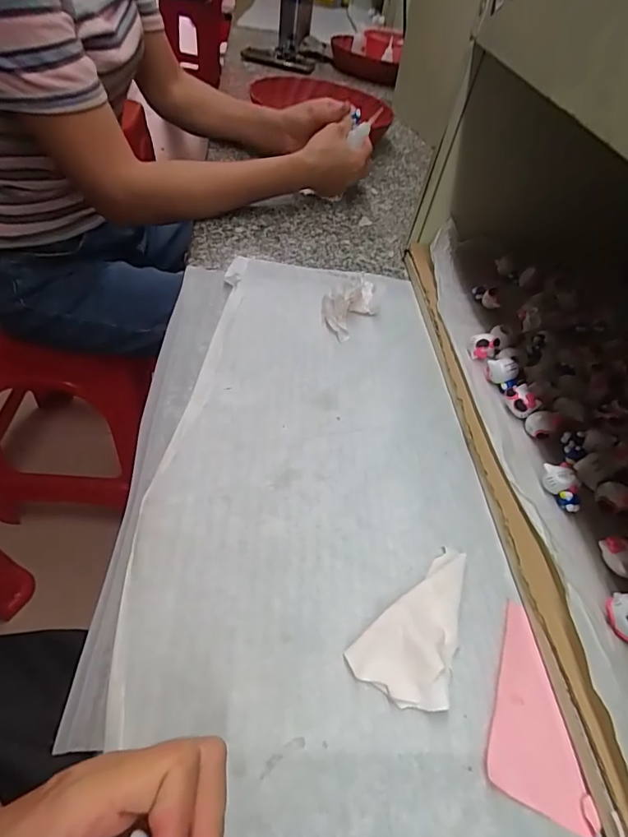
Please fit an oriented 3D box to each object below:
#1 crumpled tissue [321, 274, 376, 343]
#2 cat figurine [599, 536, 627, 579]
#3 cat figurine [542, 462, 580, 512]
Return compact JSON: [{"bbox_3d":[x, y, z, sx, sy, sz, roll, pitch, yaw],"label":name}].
[{"bbox_3d":[0.041,-0.112,0.452,0.073,0.030,0.042,-29,60,-31],"label":"crumpled tissue"},{"bbox_3d":[0.198,0.090,0.301,0.018,0.017,0.023,3,48,-8],"label":"cat figurine"},{"bbox_3d":[0.176,0.048,0.332,0.017,0.018,0.034,-1,49,-12],"label":"cat figurine"}]

